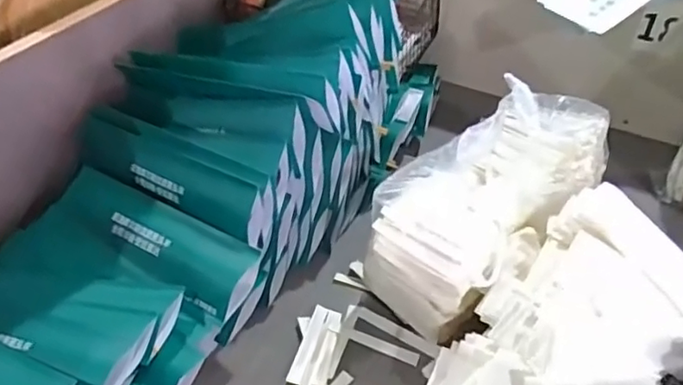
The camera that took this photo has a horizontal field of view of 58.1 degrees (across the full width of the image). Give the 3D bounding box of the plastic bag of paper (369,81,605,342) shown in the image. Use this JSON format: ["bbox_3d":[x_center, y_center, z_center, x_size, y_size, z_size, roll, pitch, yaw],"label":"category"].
[{"bbox_3d":[0.154,0.004,0.591,0.280,0.122,0.122,-41,55,-17],"label":"plastic bag of paper"}]

